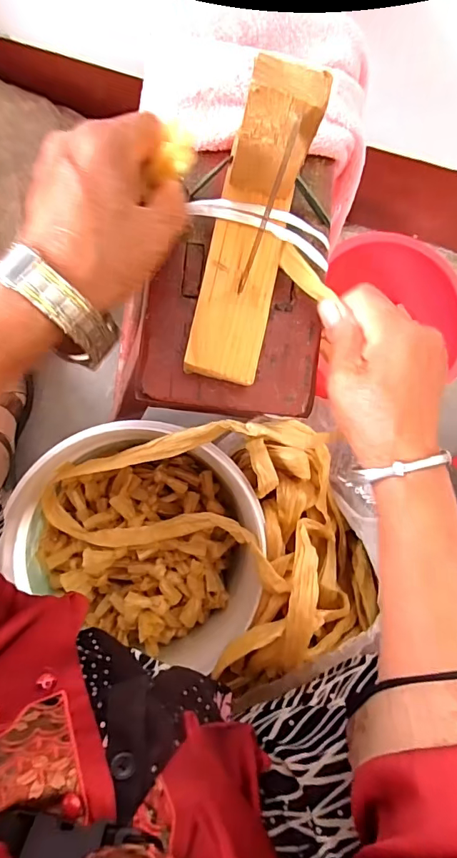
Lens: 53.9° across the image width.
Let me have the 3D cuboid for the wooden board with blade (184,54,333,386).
[{"bbox_3d":[0.013,-0.102,0.245,0.045,0.082,0.135,11,83,-6],"label":"wooden board with blade"}]

